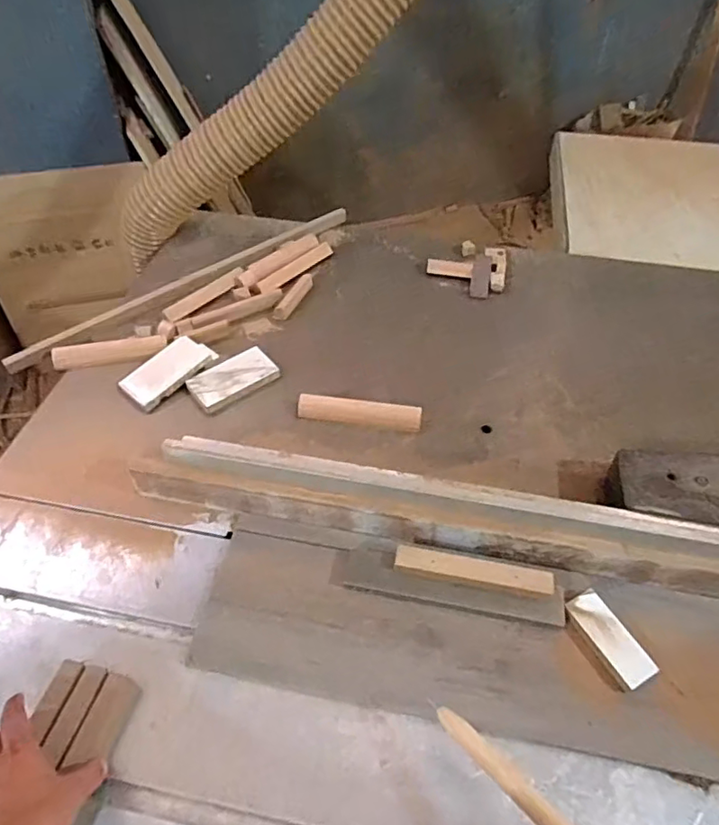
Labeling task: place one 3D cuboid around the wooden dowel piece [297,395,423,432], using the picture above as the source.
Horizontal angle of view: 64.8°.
[{"bbox_3d":[0.001,-0.001,0.820,0.176,0.028,0.028,7,50,5],"label":"wooden dowel piece"}]

